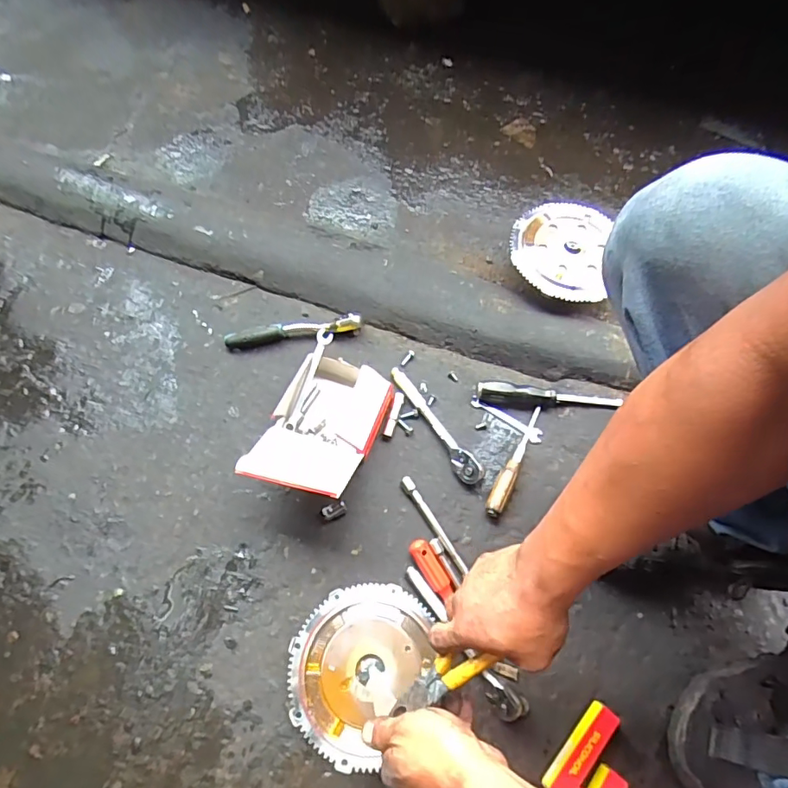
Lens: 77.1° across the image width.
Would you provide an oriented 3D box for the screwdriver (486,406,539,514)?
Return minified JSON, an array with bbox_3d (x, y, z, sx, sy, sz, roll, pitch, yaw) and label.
[{"bbox_3d":[0.166,0.087,0.676,0.021,0.023,0.169,26,69,10],"label":"screwdriver"}]

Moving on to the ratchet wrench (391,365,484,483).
[{"bbox_3d":[0.058,0.040,0.692,0.029,0.027,0.196,-29,71,-13],"label":"ratchet wrench"}]

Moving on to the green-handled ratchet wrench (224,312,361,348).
[{"bbox_3d":[-0.150,-0.095,0.740,0.199,0.026,0.028,-7,67,-4],"label":"green-handled ratchet wrench"}]

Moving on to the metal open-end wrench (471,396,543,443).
[{"bbox_3d":[0.162,0.034,0.708,0.110,0.008,0.022,32,70,12],"label":"metal open-end wrench"}]

